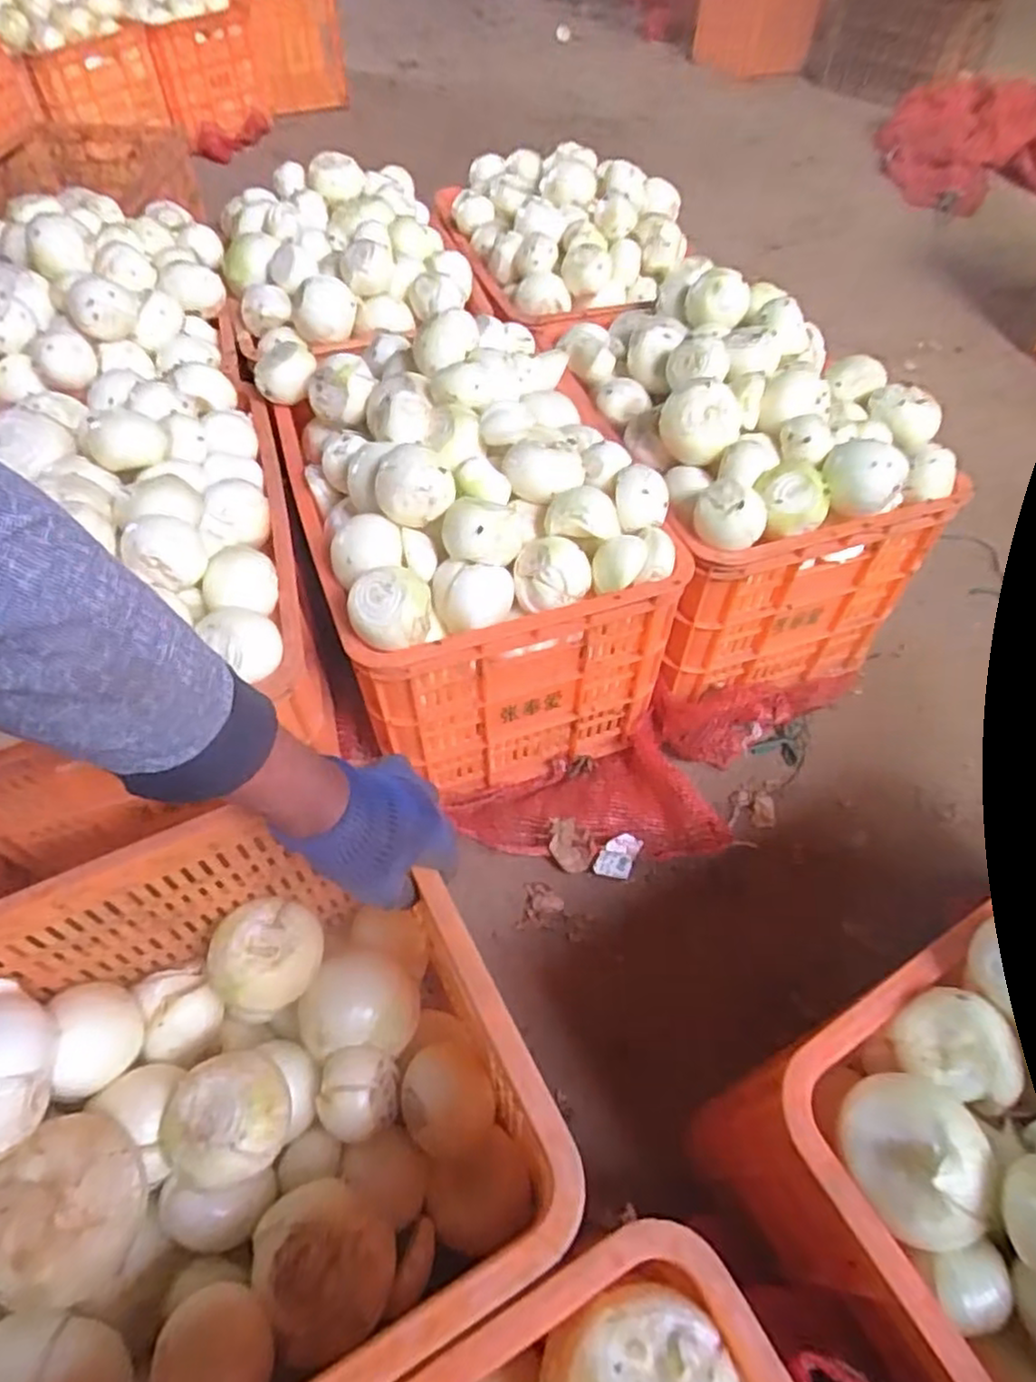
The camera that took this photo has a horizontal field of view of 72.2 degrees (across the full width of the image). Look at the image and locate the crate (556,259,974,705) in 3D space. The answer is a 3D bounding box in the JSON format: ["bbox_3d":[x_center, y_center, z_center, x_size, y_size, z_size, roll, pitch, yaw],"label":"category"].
[{"bbox_3d":[0.270,-0.271,0.933,0.340,0.339,0.439,-18,56,-14],"label":"crate"}]

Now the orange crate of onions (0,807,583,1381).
[{"bbox_3d":[-0.267,0.343,0.509,0.527,0.247,0.357,-21,57,-16],"label":"orange crate of onions"}]

